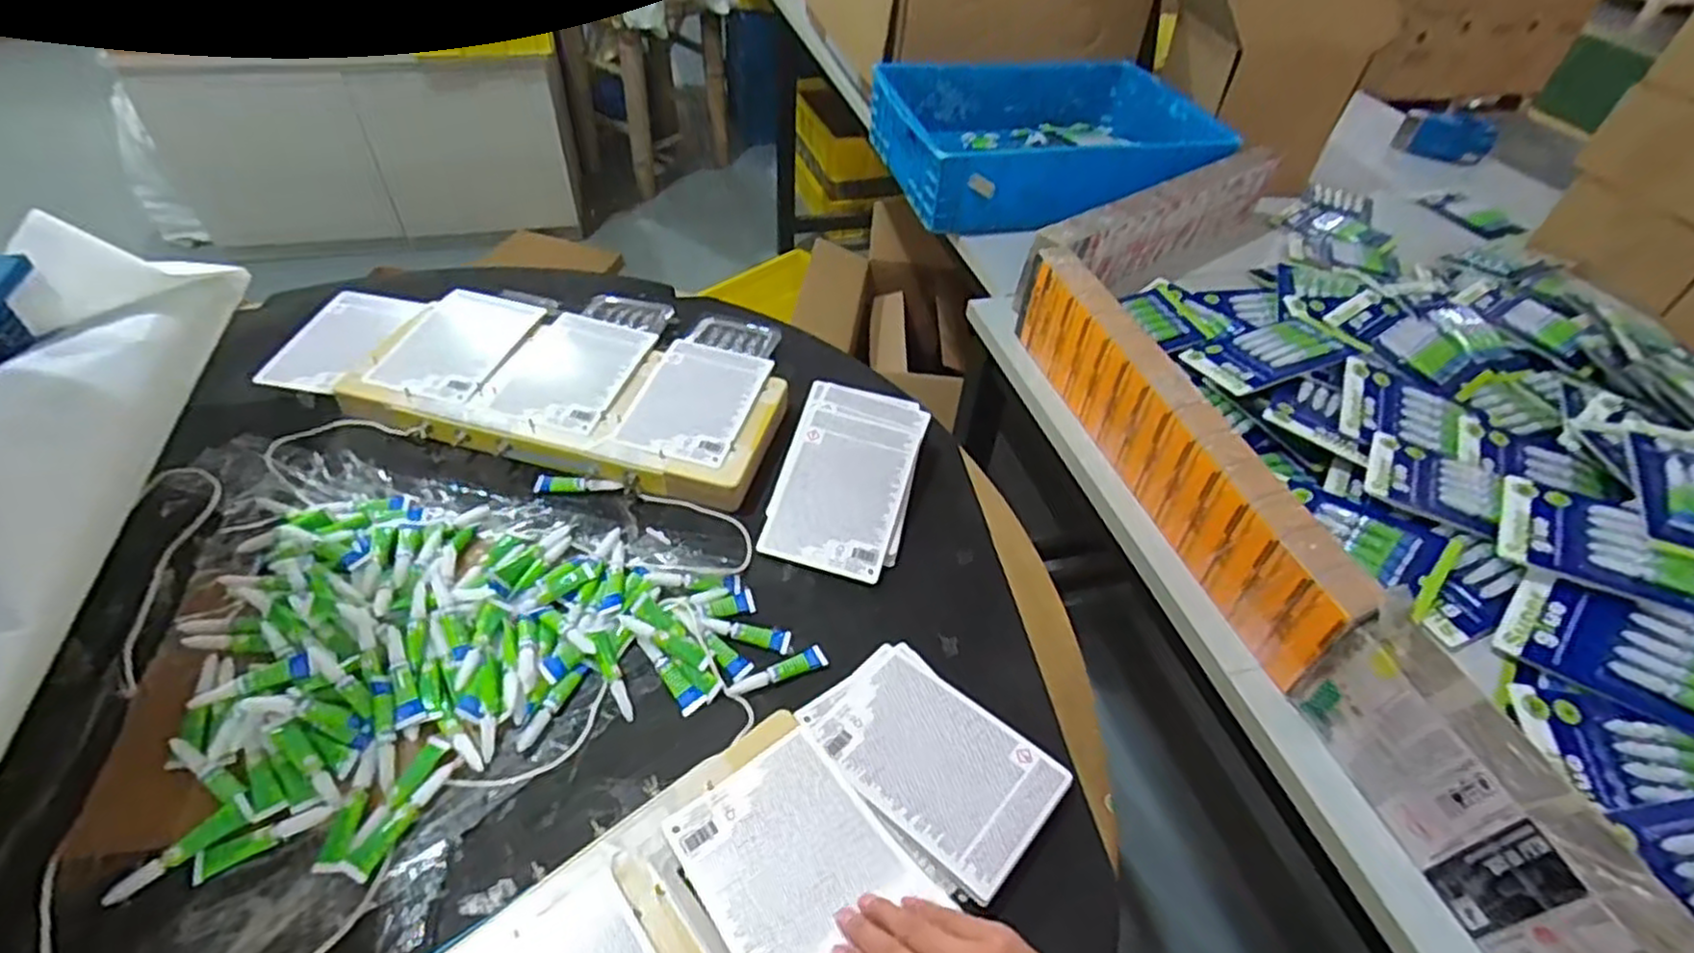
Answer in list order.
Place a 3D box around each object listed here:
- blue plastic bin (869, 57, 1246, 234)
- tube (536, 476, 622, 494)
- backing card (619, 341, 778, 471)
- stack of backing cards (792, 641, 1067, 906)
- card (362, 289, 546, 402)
[{"bbox_3d":[0.317,-0.551,1.241,0.494,0.120,0.385,-9,47,-14],"label":"blue plastic bin"},{"bbox_3d":[-0.258,0.009,0.727,0.082,0.014,0.015,6,45,1],"label":"tube"},{"bbox_3d":[-0.153,-0.083,0.780,0.114,0.009,0.167,13,46,7],"label":"backing card"},{"bbox_3d":[0.062,0.209,0.568,0.182,0.019,0.119,37,53,27],"label":"stack of backing cards"},{"bbox_3d":[-0.416,-0.147,0.817,0.115,0.009,0.175,11,46,5],"label":"card"}]

